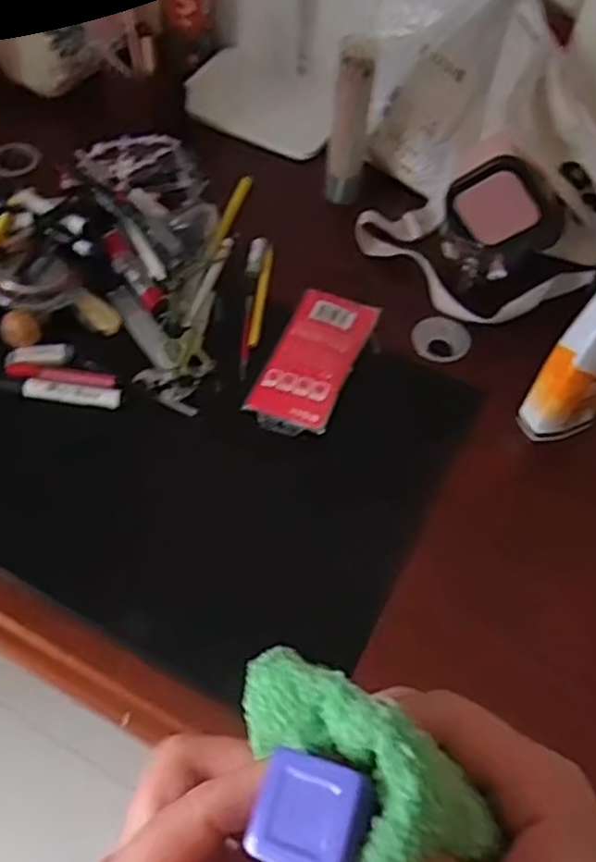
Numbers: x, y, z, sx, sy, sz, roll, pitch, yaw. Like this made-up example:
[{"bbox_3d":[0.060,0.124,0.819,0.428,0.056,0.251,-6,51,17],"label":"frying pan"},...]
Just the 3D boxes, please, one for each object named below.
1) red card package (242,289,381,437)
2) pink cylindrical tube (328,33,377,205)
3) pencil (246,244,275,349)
[{"bbox_3d":[0.015,-0.071,0.720,0.081,0.012,0.171,21,59,10],"label":"red card package"},{"bbox_3d":[0.056,-0.330,0.791,0.041,0.189,0.039,2,57,-2],"label":"pink cylindrical tube"},{"bbox_3d":[-0.039,-0.144,0.766,0.013,0.007,0.130,8,57,1],"label":"pencil"}]

